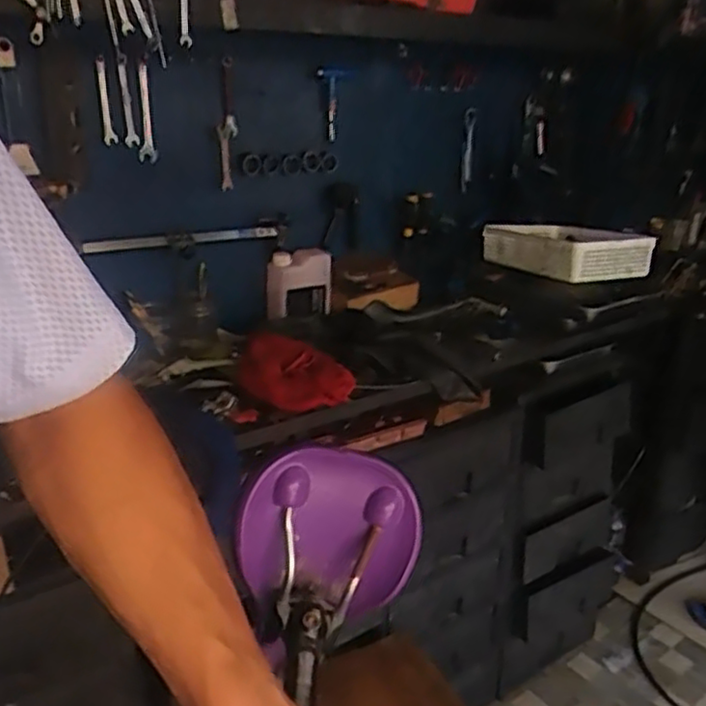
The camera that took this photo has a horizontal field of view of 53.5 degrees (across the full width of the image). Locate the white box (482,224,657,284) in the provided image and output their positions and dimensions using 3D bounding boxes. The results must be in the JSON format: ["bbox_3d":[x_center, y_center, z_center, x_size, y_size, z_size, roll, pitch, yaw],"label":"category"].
[{"bbox_3d":[0.493,-0.236,1.625,0.232,0.088,0.330,-10,23,-26],"label":"white box"}]

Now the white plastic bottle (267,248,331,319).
[{"bbox_3d":[-0.112,-0.137,1.448,0.137,0.135,0.078,-2,19,-3],"label":"white plastic bottle"}]

